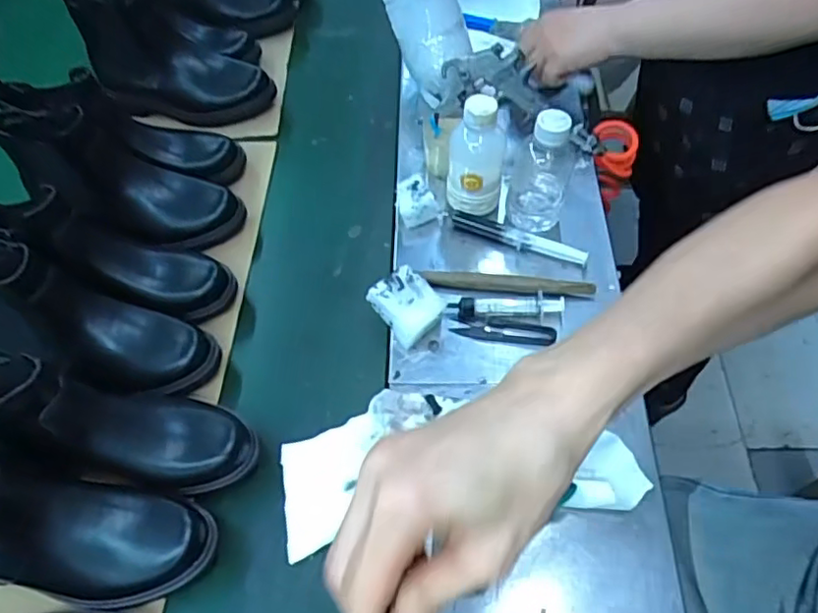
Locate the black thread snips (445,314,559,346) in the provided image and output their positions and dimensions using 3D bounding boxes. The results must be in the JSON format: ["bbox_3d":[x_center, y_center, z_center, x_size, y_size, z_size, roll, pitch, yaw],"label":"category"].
[{"bbox_3d":[0.090,0.023,0.604,0.099,0.007,0.020,7,57,8],"label":"black thread snips"}]

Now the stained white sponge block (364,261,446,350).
[{"bbox_3d":[0.000,0.001,0.606,0.055,0.037,0.068,-36,61,-19],"label":"stained white sponge block"}]

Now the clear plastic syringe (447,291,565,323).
[{"bbox_3d":[0.096,0.002,0.611,0.110,0.016,0.027,-3,56,2],"label":"clear plastic syringe"}]

